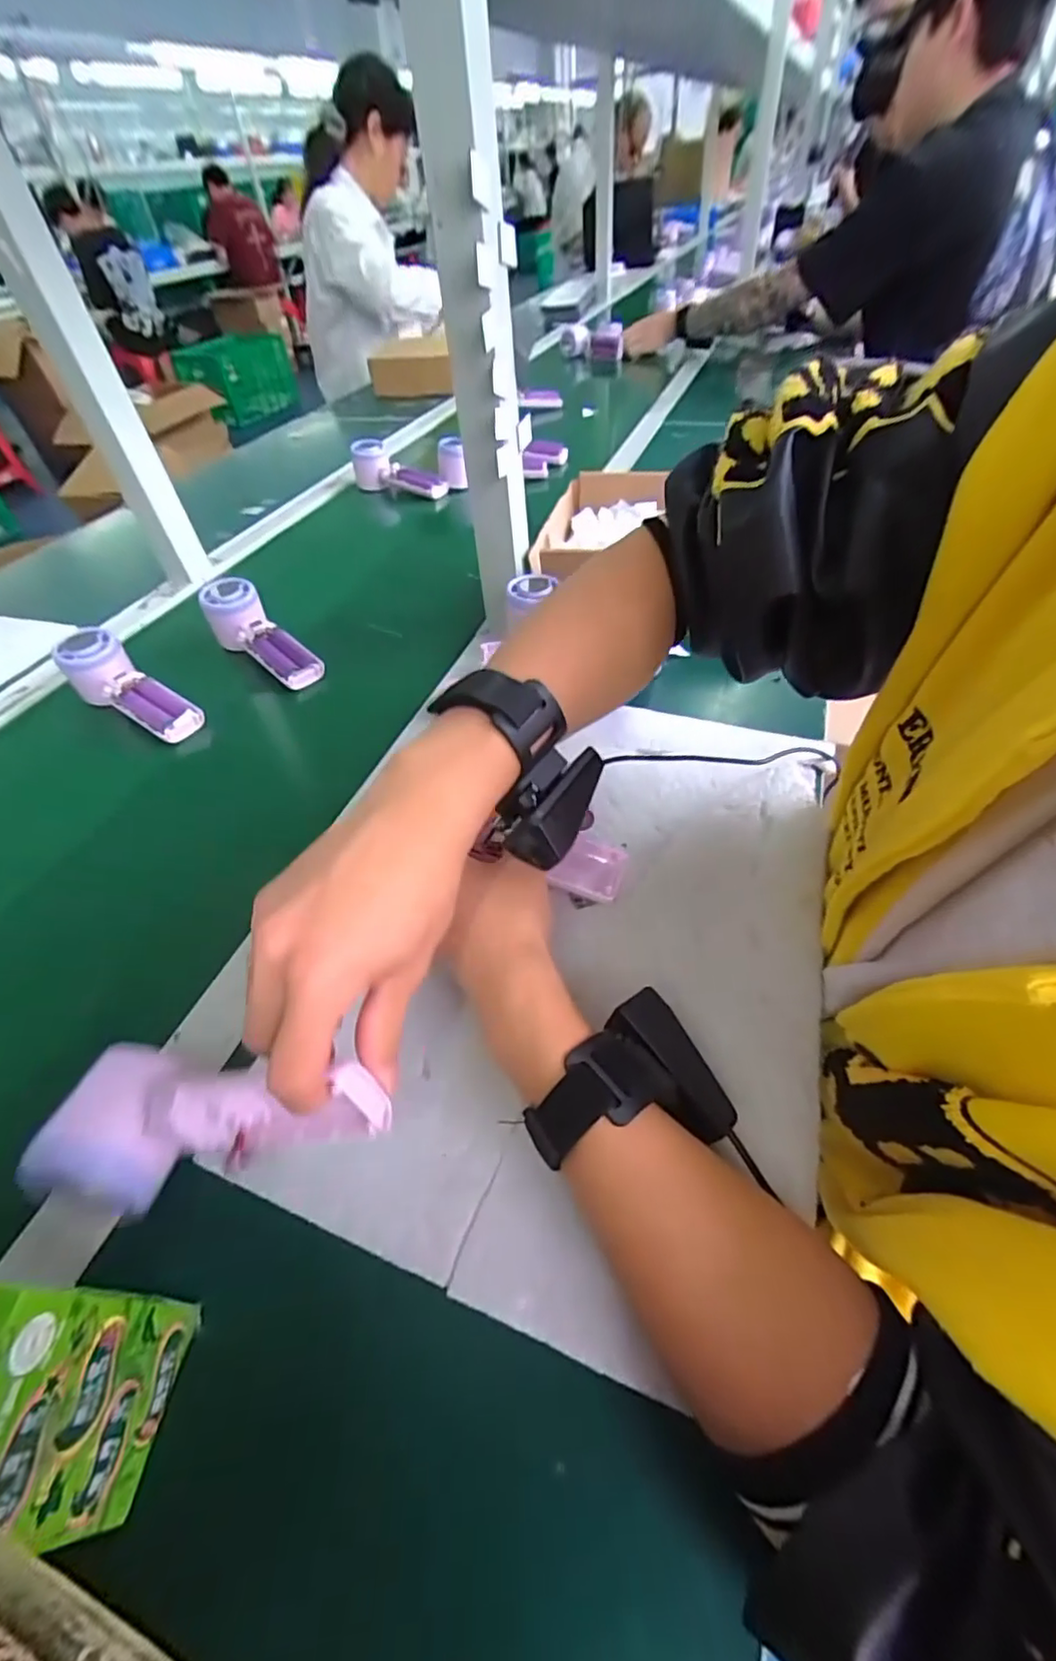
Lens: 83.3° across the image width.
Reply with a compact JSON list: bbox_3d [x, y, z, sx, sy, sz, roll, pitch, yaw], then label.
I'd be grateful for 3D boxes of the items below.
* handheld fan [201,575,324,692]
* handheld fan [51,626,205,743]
[{"bbox_3d":[-0.271,-0.194,0.608,0.157,0.051,0.054,41,58,15],"label":"handheld fan"},{"bbox_3d":[-0.374,-0.131,0.564,0.155,0.051,0.049,34,55,10],"label":"handheld fan"}]

